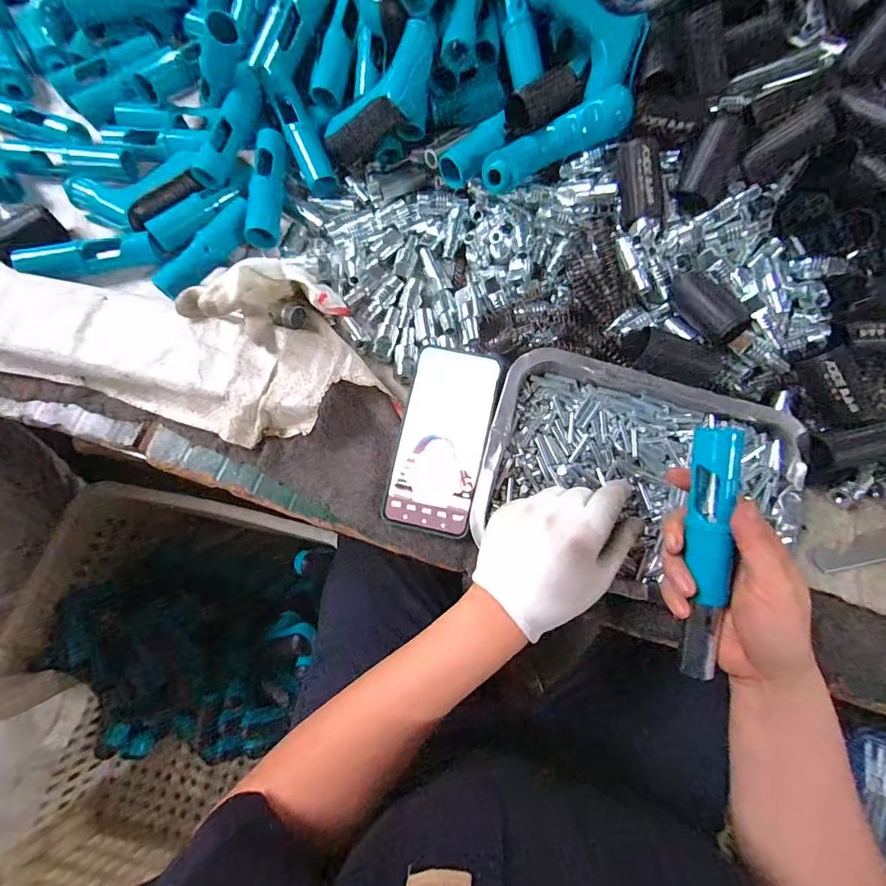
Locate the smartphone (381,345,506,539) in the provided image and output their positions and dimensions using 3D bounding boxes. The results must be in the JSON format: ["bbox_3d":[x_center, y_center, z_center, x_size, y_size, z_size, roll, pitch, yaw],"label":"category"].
[{"bbox_3d":[0.000,-0.004,0.370,0.076,0.016,0.155,13,75,3],"label":"smartphone"}]

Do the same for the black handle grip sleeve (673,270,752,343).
[{"bbox_3d":[0.221,-0.115,0.366,0.029,0.025,0.069,-31,78,-9],"label":"black handle grip sleeve"}]

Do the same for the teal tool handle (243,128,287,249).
[{"bbox_3d":[-0.172,-0.251,0.429,0.026,0.023,0.122,1,75,-1],"label":"teal tool handle"}]

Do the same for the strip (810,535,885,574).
[{"bbox_3d":[0.388,0.088,0.373,0.143,0.004,0.021,-11,70,1],"label":"strip"}]

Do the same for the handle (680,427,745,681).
[{"bbox_3d":[0.185,0.079,0.303,0.021,0.020,0.179,-1,99,-1],"label":"handle"}]

